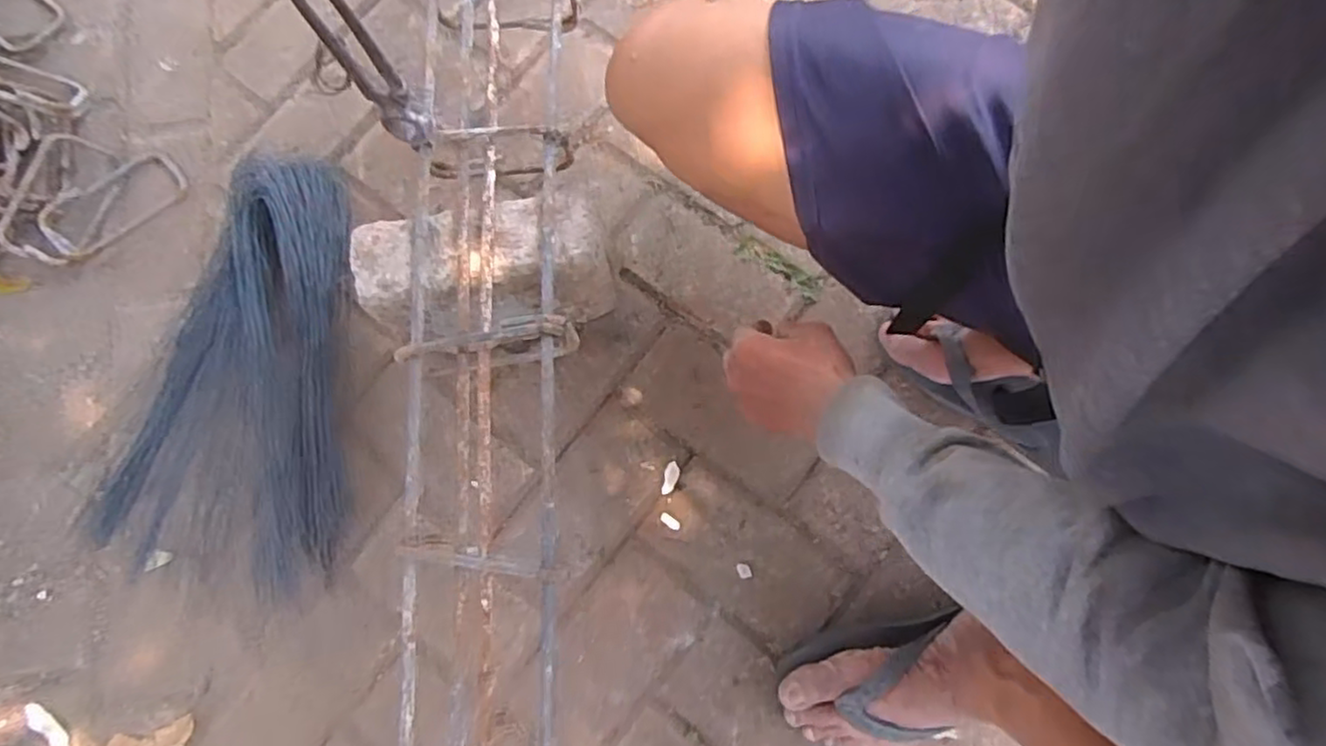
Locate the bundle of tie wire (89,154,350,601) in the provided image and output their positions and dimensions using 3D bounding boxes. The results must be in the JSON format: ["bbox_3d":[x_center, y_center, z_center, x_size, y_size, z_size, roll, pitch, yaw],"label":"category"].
[{"bbox_3d":[-0.426,-0.015,0.717,0.257,0.044,0.447,6,79,1],"label":"bundle of tie wire"}]

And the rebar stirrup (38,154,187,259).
[{"bbox_3d":[-0.606,-0.190,0.774,0.145,0.010,0.080,-39,84,-18],"label":"rebar stirrup"}]

